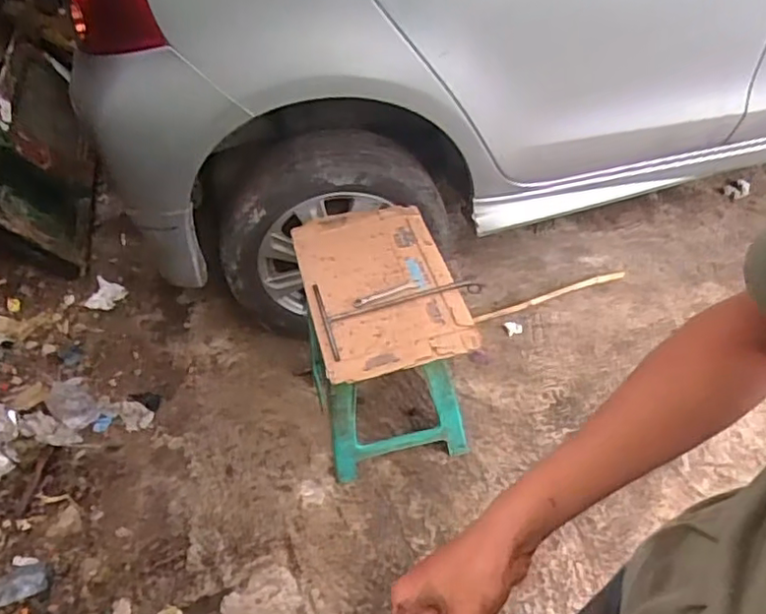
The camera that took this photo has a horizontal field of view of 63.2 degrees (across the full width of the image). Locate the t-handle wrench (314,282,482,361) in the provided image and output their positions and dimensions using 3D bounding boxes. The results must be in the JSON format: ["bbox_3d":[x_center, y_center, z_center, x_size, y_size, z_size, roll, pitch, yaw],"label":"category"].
[{"bbox_3d":[0.035,-0.011,1.242,0.318,0.029,0.189,-17,49,-5],"label":"t-handle wrench"}]

